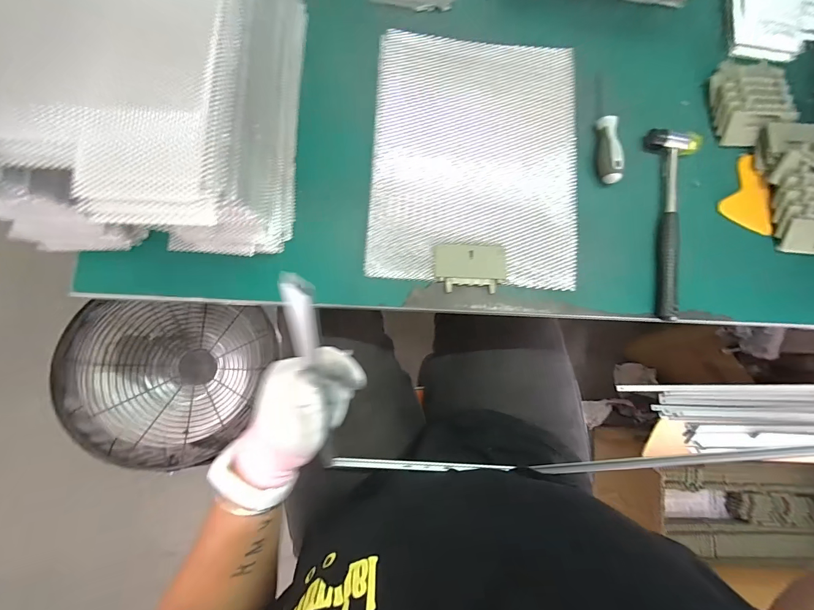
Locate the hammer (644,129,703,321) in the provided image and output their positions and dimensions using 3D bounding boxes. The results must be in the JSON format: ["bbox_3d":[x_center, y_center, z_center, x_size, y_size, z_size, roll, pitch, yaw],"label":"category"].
[{"bbox_3d":[0.337,-0.102,0.443,0.058,0.024,0.242,4,81,-2],"label":"hammer"}]

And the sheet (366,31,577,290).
[{"bbox_3d":[0.085,-0.186,0.447,0.248,0.013,0.315,4,81,-2],"label":"sheet"}]

